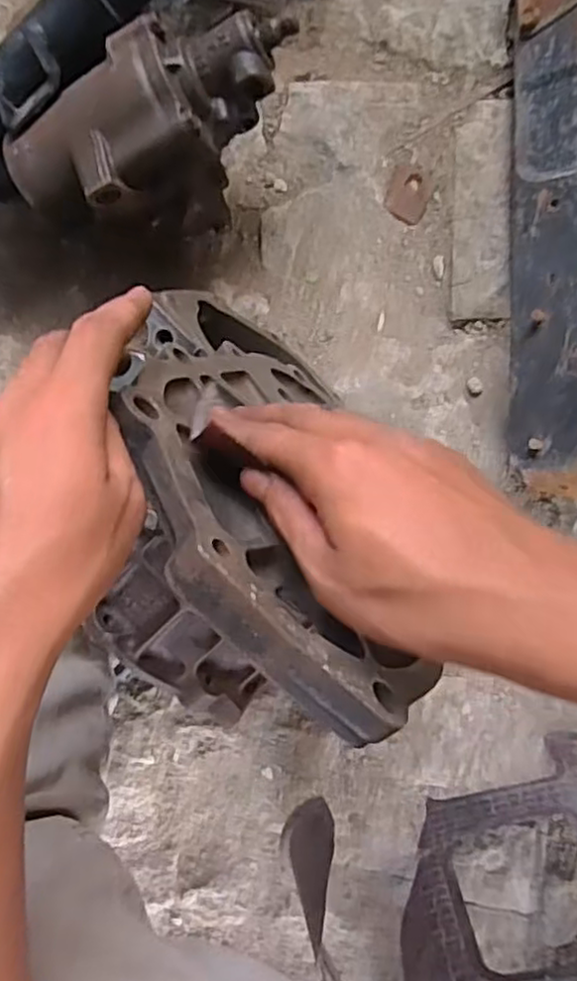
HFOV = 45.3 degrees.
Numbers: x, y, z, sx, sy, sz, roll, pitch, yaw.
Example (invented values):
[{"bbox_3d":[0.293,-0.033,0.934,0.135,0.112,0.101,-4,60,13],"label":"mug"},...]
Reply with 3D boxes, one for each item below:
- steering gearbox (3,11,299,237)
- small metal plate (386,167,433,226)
[{"bbox_3d":[-0.097,-0.275,0.556,0.230,0.137,0.116,-30,91,8],"label":"steering gearbox"},{"bbox_3d":[0.106,-0.262,0.616,0.036,0.004,0.042,17,105,3],"label":"small metal plate"}]

